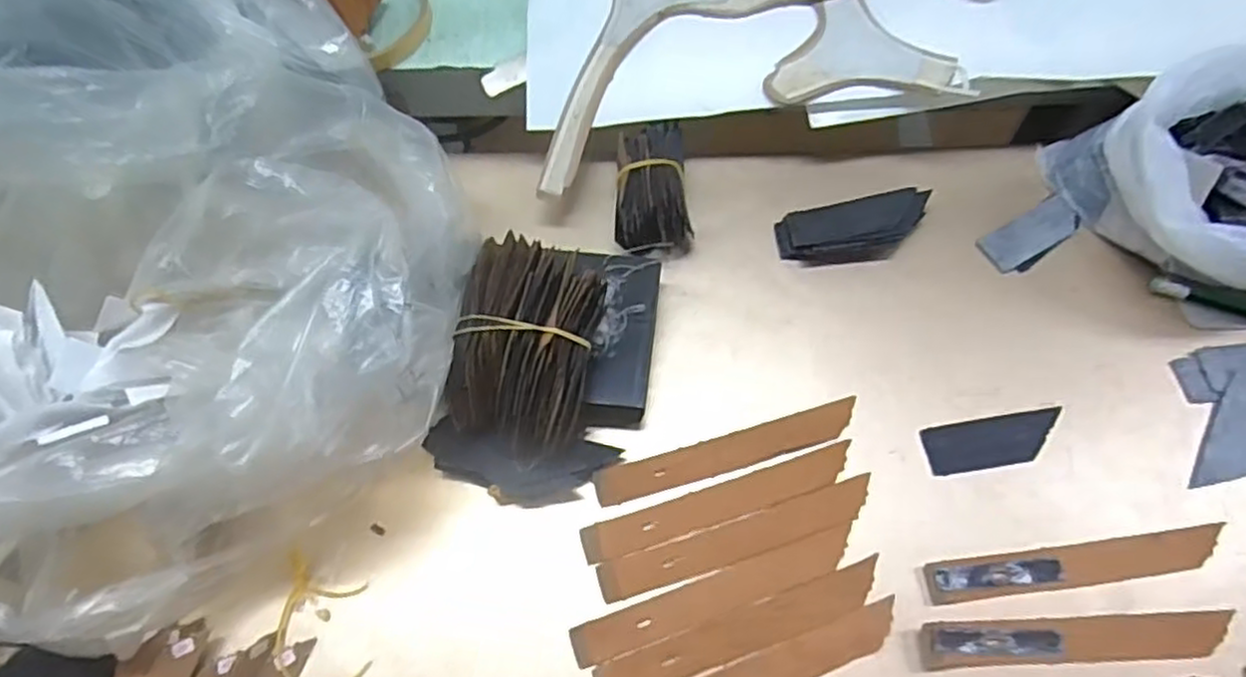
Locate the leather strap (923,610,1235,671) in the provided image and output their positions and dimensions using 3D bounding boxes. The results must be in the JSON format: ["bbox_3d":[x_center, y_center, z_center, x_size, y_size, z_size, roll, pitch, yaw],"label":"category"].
[{"bbox_3d":[0.184,0.121,0.296,0.124,0.005,0.017,-3,64,0],"label":"leather strap"}]

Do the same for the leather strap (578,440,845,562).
[{"bbox_3d":[0.043,0.073,0.327,0.123,0.004,0.016,-16,65,-6],"label":"leather strap"}]

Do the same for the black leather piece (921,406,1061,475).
[{"bbox_3d":[0.171,0.047,0.337,0.064,0.004,0.022,-9,64,-3],"label":"black leather piece"}]

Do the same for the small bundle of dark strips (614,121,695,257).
[{"bbox_3d":[0.016,-0.078,0.386,0.038,0.032,0.074,1,64,2],"label":"small bundle of dark strips"}]

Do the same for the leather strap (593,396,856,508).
[{"bbox_3d":[0.049,0.051,0.337,0.124,0.004,0.017,-15,64,-6],"label":"leather strap"}]

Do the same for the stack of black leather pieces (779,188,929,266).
[{"bbox_3d":[0.121,-0.058,0.385,0.078,0.011,0.035,-9,64,-2],"label":"stack of black leather pieces"}]

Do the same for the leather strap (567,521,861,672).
[{"bbox_3d":[0.040,0.108,0.309,0.125,0.004,0.017,-19,65,-7],"label":"leather strap"}]

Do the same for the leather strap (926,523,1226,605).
[{"bbox_3d":[0.191,0.095,0.310,0.125,0.004,0.016,-7,64,-2],"label":"leather strap"}]

